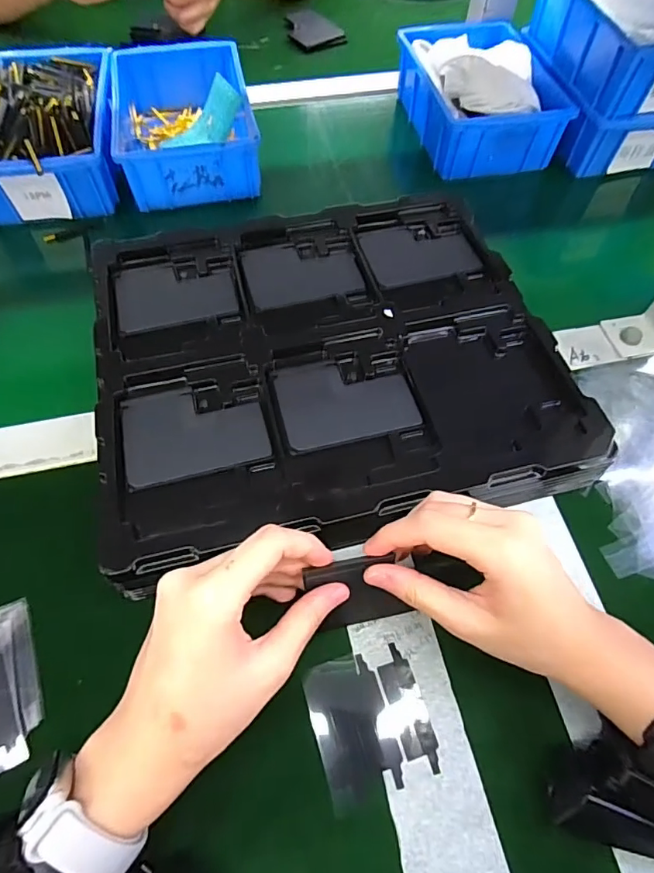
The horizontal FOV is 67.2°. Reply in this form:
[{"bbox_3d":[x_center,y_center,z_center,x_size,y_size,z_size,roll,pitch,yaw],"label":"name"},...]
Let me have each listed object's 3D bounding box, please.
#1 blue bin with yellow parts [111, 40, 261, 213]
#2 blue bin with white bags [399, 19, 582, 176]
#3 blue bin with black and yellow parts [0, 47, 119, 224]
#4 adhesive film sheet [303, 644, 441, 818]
[{"bbox_3d":[-0.153,-0.337,0.527,0.134,0.062,0.205,-10,61,-7],"label":"blue bin with yellow parts"},{"bbox_3d":[0.172,-0.389,0.555,0.146,0.072,0.201,-9,61,-7],"label":"blue bin with white bags"},{"bbox_3d":[-0.284,-0.315,0.500,0.140,0.068,0.214,-7,60,-6],"label":"blue bin with black and yellow parts"},{"bbox_3d":[0.025,0.160,0.276,0.062,0.004,0.069,-14,61,-10],"label":"adhesive film sheet"}]

